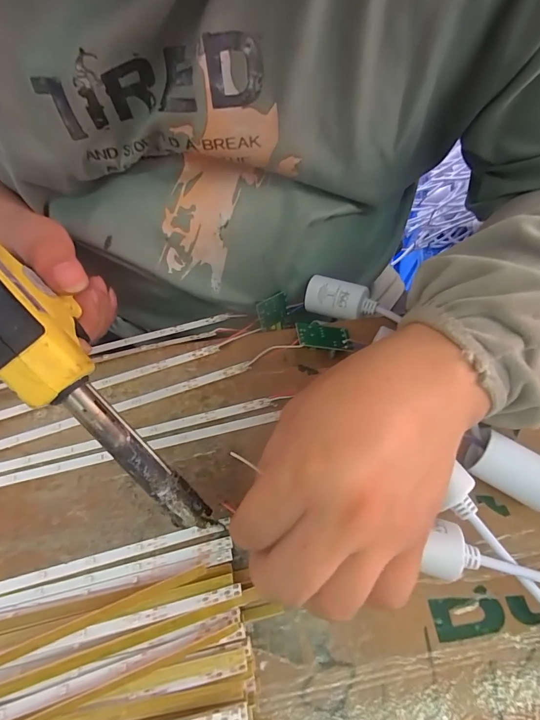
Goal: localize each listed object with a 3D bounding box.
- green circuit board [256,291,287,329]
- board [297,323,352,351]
[{"bbox_3d":[0.002,-0.038,0.286,0.004,0.020,0.033,-1,23,40],"label":"green circuit board"},{"bbox_3d":[0.036,-0.016,0.253,0.037,0.004,0.020,5,54,-14],"label":"board"}]

